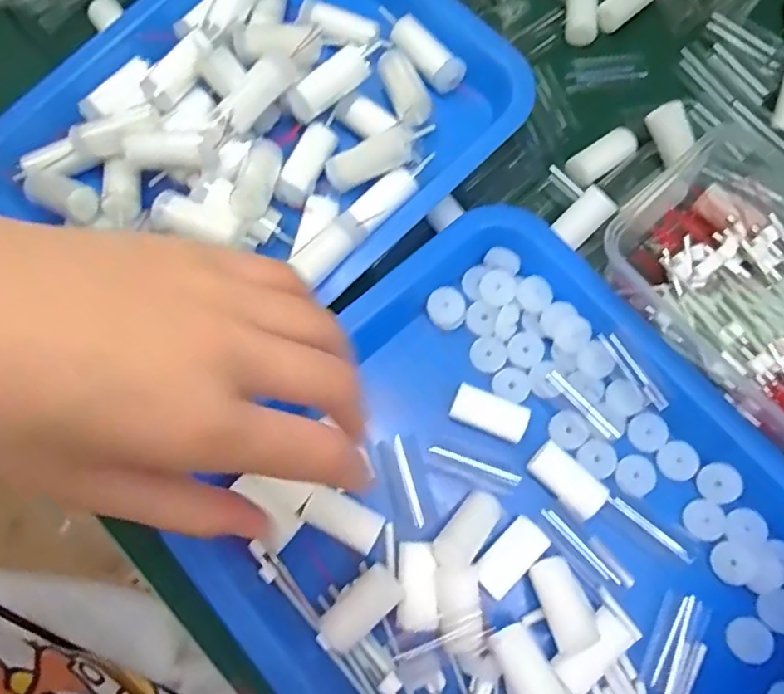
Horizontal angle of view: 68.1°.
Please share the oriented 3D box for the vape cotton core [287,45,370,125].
[{"bbox_3d":[-0.037,-0.151,0.333,0.050,0.016,0.016,-35,77,8],"label":"vape cotton core"}]

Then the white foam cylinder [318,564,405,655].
[{"bbox_3d":[-0.016,0.130,0.290,0.044,0.016,0.022,-40,79,-10],"label":"white foam cylinder"}]

